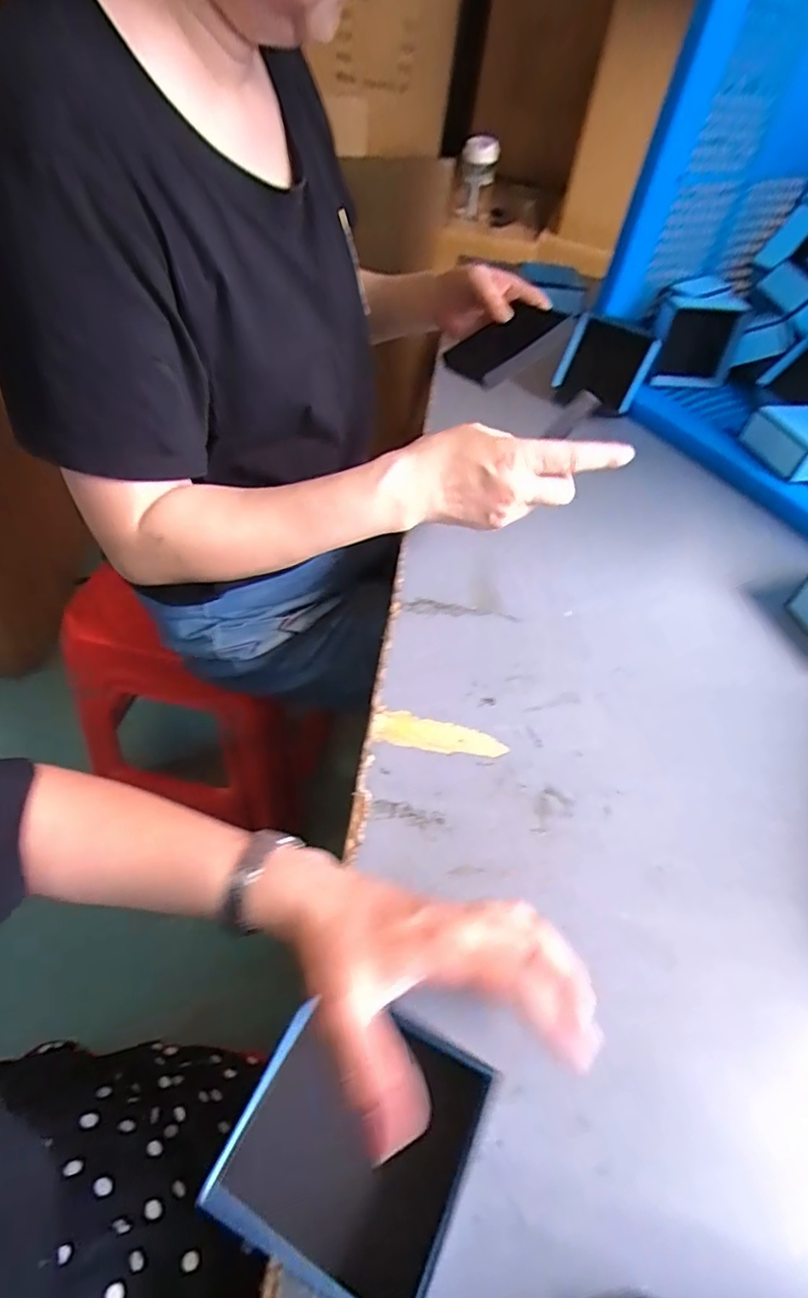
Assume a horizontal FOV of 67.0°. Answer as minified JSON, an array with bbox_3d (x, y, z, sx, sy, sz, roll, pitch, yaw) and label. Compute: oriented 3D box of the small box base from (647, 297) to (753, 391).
[{"bbox_3d":[0.387,-0.408,0.816,0.110,0.107,0.043,-2,33,-9],"label":"small box base"}]

